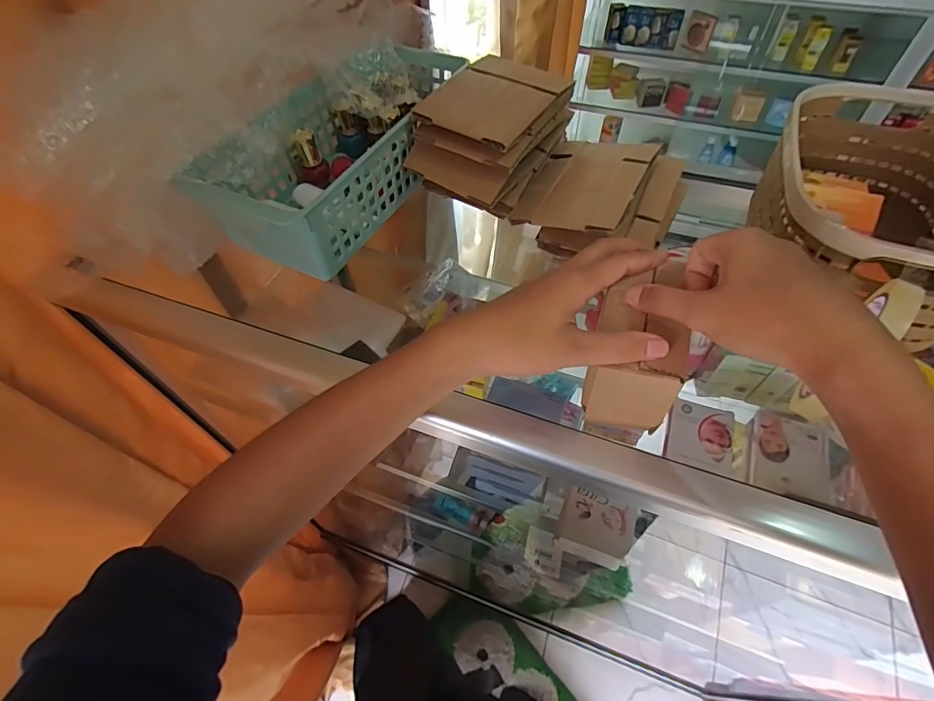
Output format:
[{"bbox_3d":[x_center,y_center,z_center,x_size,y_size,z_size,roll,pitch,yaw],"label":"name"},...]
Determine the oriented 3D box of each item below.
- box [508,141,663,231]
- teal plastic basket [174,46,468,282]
[{"bbox_3d":[0.113,-0.160,0.426,0.098,0.008,0.132,19,62,29],"label":"box"},{"bbox_3d":[-0.114,-0.213,0.466,0.141,0.082,0.298,25,59,19],"label":"teal plastic basket"}]

